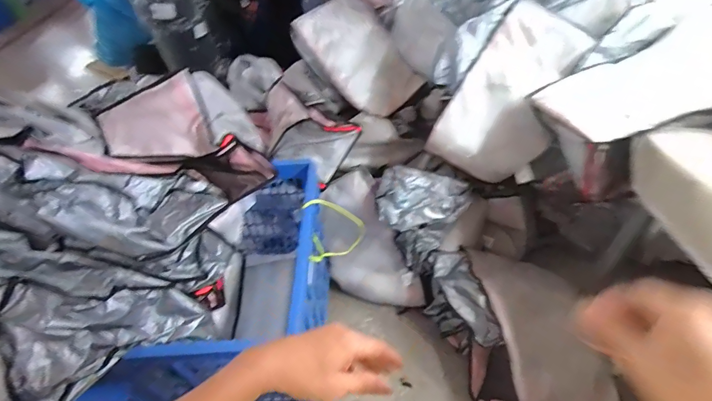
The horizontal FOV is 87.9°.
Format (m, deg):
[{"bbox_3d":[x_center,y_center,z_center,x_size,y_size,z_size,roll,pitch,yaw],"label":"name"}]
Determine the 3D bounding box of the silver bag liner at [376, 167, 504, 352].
[{"bbox_3d":[0.290,0.163,1.253,0.299,0.229,0.631,-18,78,-13],"label":"silver bag liner"}]

